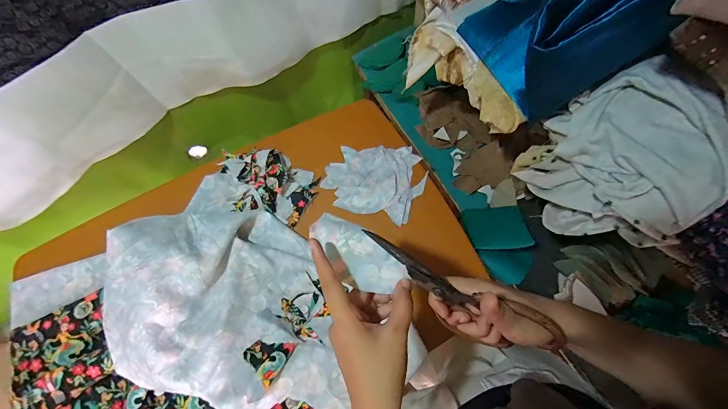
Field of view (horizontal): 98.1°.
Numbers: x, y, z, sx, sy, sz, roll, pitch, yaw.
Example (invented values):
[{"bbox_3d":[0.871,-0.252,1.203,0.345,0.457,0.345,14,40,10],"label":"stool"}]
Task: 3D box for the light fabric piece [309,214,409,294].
[{"bbox_3d":[-0.008,0.046,0.299,0.097,0.016,0.039,39,76,9],"label":"light fabric piece"}]

